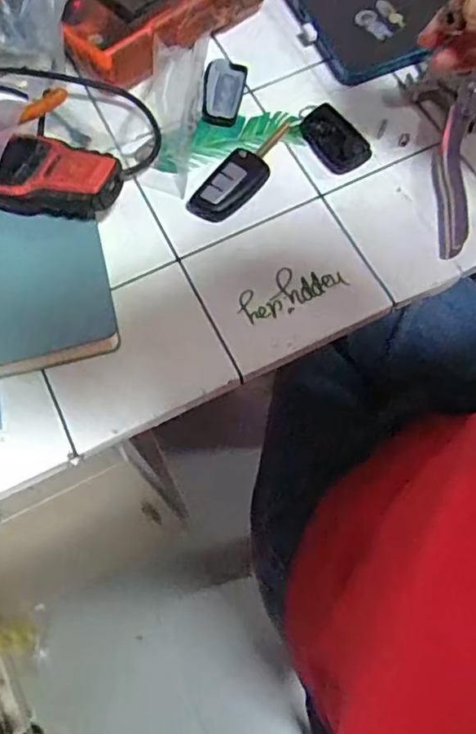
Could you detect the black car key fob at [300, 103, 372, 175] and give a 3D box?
[{"bbox_3d":[0.075,-0.182,0.482,0.036,0.011,0.064,-30,71,-9],"label":"black car key fob"}]

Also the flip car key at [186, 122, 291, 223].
[{"bbox_3d":[0.009,-0.152,0.469,0.034,0.019,0.109,42,76,16],"label":"flip car key"}]

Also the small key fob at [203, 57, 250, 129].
[{"bbox_3d":[-0.013,-0.228,0.504,0.034,0.017,0.063,8,69,5],"label":"small key fob"}]

